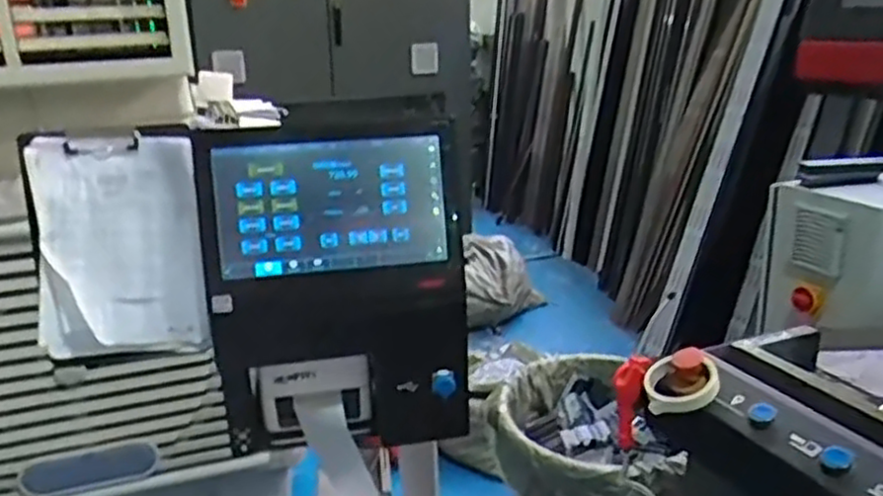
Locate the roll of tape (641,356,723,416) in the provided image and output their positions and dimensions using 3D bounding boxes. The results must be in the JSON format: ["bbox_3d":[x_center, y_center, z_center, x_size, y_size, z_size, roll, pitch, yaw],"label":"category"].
[{"bbox_3d":[0.308,0.172,0.955,0.092,0.023,0.094,-8,31,19],"label":"roll of tape"}]

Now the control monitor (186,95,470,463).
[{"bbox_3d":[-0.142,0.063,1.066,0.360,0.464,0.076,-3,18,-6],"label":"control monitor"}]

